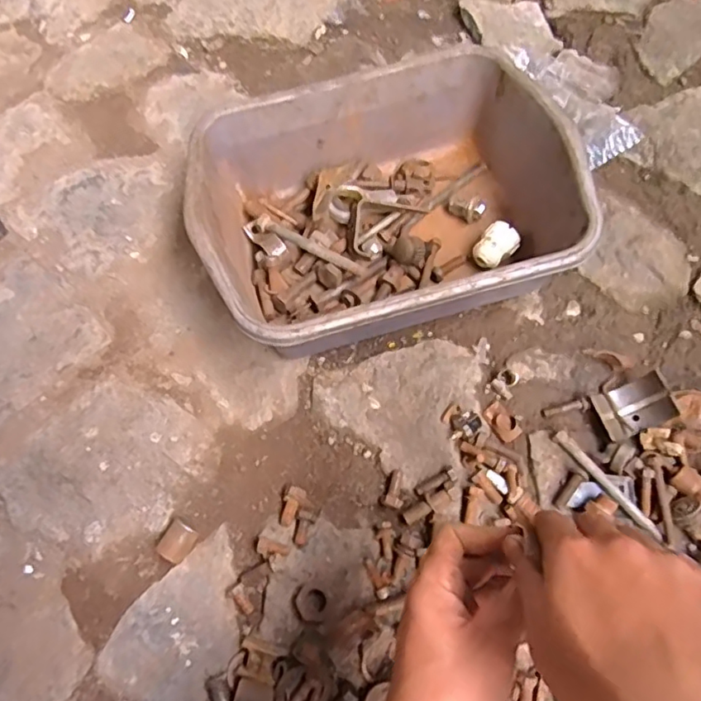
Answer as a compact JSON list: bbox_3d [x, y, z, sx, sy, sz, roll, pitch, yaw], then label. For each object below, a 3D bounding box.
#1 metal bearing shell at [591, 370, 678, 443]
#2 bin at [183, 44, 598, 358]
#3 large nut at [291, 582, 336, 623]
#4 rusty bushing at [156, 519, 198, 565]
[{"bbox_3d":[0.265,0.052,0.539,0.065,0.029,0.046,-19,68,-7],"label":"metal bearing shell"},{"bbox_3d":[0.032,-0.130,0.566,0.332,0.126,0.254,-15,67,-6],"label":"bin"},{"bbox_3d":[-0.031,0.209,0.476,0.034,0.014,0.030,-9,67,-3],"label":"large nut"},{"bbox_3d":[-0.150,0.166,0.500,0.024,0.021,0.031,36,72,15],"label":"rusty bushing"}]

